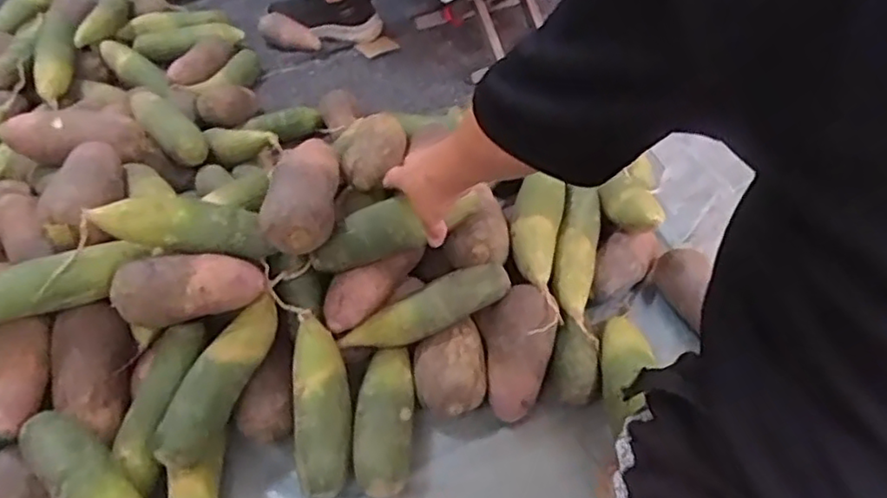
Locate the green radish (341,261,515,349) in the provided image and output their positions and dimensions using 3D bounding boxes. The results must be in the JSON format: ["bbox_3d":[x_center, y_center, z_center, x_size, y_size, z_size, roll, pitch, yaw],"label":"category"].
[{"bbox_3d":[-0.019,0.071,0.731,0.195,0.045,0.046,-25,48,-1],"label":"green radish"}]

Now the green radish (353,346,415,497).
[{"bbox_3d":[-0.059,0.181,0.692,0.059,0.054,0.160,3,46,3],"label":"green radish"}]

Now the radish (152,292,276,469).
[{"bbox_3d":[-0.223,0.127,0.653,0.045,0.046,0.178,18,62,17],"label":"radish"}]

